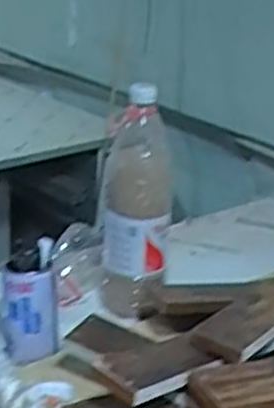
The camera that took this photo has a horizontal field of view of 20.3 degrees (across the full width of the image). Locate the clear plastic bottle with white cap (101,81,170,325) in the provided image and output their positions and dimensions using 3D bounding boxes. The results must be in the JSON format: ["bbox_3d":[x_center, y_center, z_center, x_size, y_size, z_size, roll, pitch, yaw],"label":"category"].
[{"bbox_3d":[-0.001,0.002,1.005,0.086,0.298,0.101,3,22,-1],"label":"clear plastic bottle with white cap"}]

